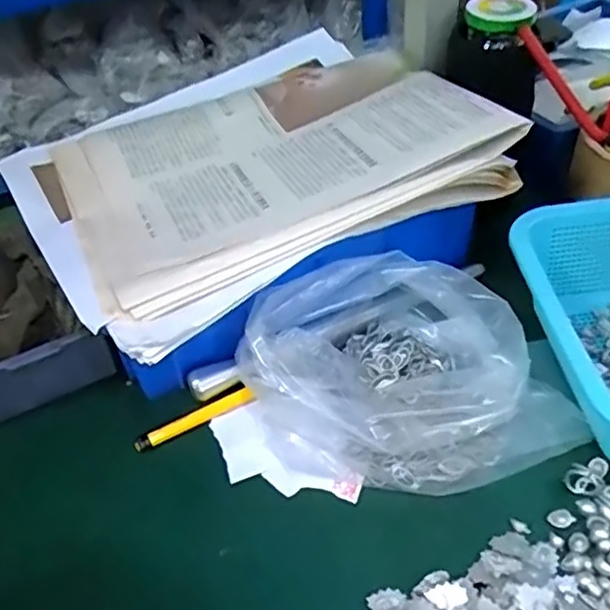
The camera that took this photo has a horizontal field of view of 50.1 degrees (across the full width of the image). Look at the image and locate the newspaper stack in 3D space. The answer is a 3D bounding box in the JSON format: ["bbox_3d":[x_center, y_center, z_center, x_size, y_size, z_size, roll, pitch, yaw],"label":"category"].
[{"bbox_3d":[-0.026,-0.101,0.442,0.279,0.042,0.212,-23,47,-18],"label":"newspaper stack"}]

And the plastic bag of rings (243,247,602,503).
[{"bbox_3d":[0.063,0.039,0.392,0.163,0.068,0.154,-28,49,-22],"label":"plastic bag of rings"}]

